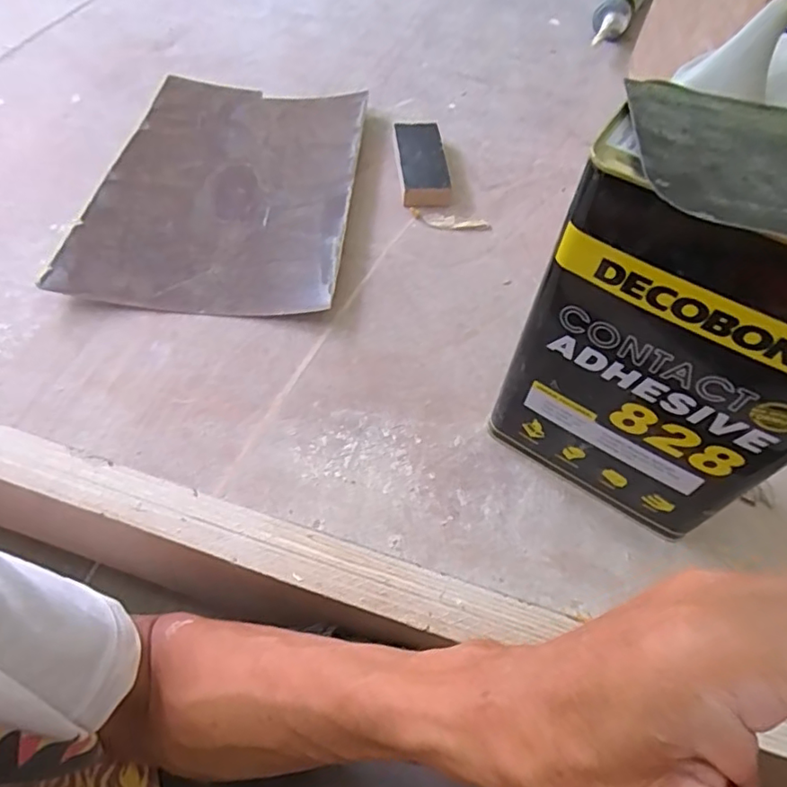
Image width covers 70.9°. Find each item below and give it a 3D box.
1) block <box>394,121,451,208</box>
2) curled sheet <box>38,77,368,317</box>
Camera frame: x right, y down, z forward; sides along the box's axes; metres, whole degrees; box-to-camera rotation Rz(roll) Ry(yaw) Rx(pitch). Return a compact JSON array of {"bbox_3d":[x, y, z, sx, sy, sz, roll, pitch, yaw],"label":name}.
[{"bbox_3d":[0.034,-0.264,0.633,0.053,0.021,0.147,-2,55,-5],"label":"block"},{"bbox_3d":[-0.172,-0.232,0.597,0.252,0.022,0.370,5,55,-1],"label":"curled sheet"}]

